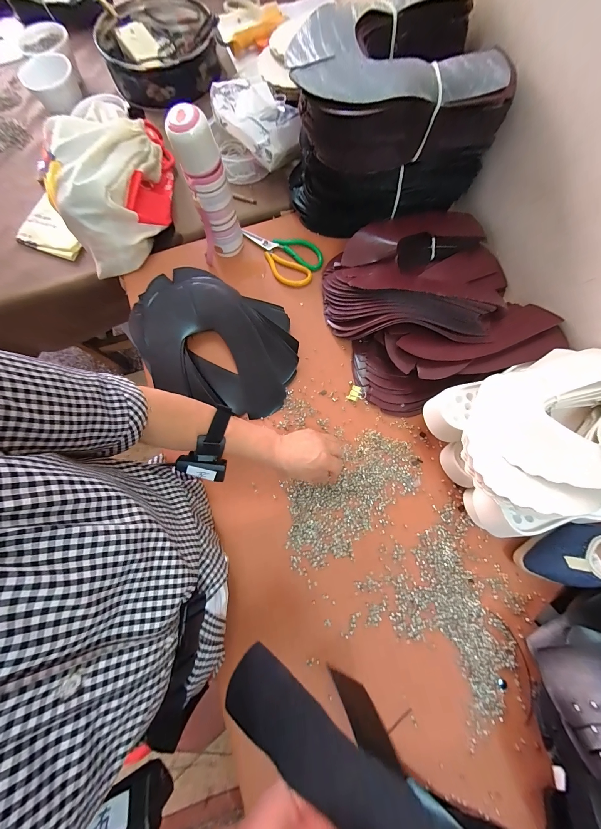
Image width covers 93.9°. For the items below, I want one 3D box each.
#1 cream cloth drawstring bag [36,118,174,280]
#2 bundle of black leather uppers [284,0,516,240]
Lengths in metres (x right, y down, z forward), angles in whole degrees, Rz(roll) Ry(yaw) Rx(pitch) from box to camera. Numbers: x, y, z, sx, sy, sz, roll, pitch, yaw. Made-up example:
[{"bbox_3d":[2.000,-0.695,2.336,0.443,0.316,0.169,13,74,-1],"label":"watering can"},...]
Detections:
[{"bbox_3d":[-0.348,-0.423,0.531,0.238,0.133,0.216,-27,77,-5],"label":"cream cloth drawstring bag"},{"bbox_3d":[0.137,-0.462,0.479,0.282,0.221,0.209,-23,76,-4],"label":"bundle of black leather uppers"}]

